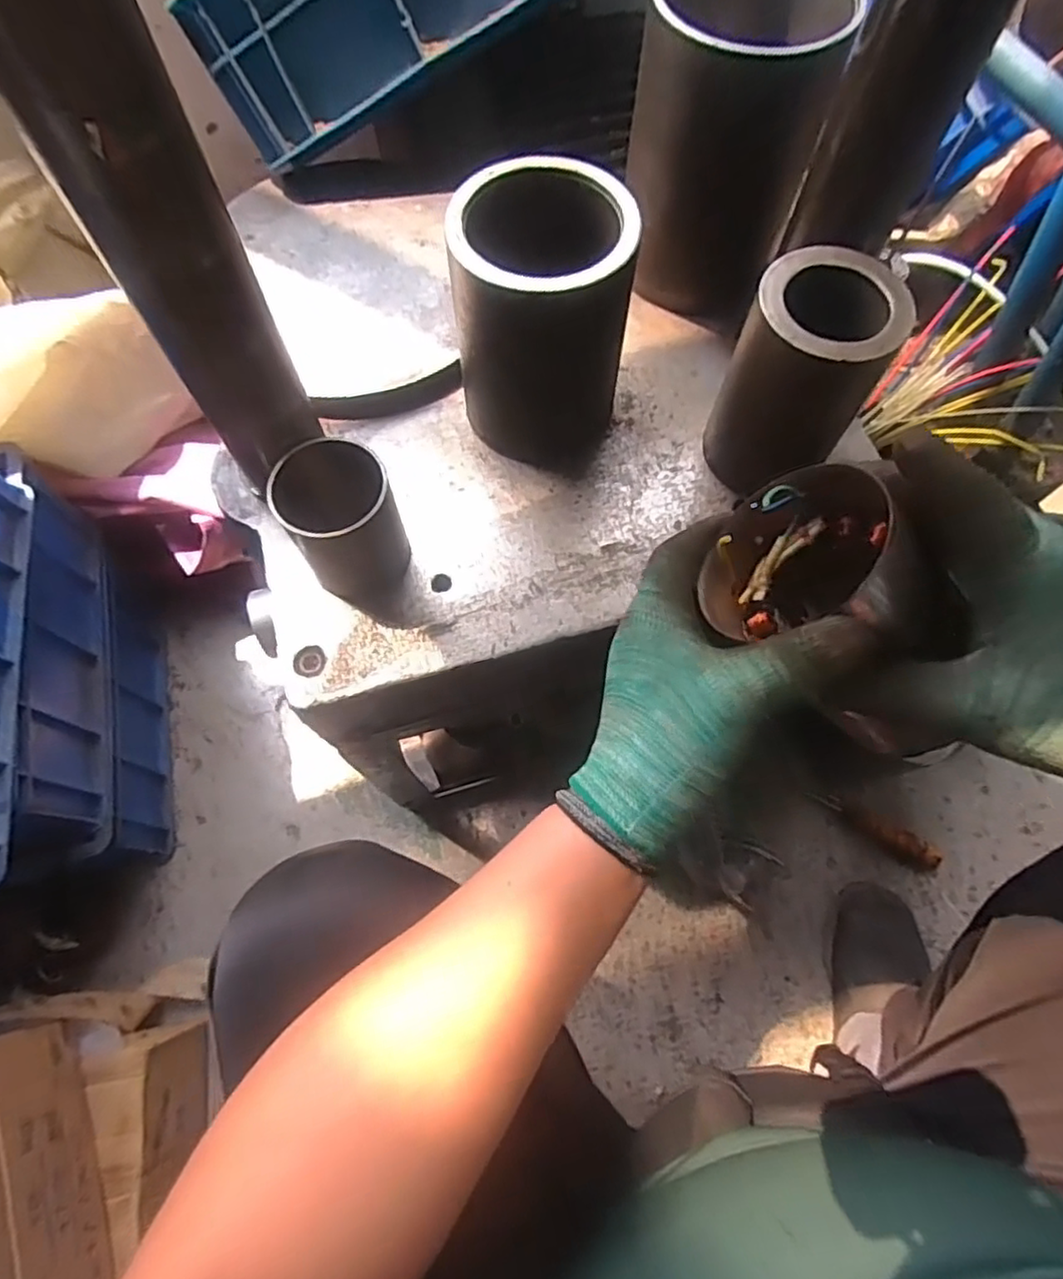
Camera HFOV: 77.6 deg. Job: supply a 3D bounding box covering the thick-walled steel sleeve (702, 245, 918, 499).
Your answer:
[{"bbox_3d":[0.174,-0.169,0.440,0.084,0.137,0.087,0,68,0],"label":"thick-walled steel sleeve"}]

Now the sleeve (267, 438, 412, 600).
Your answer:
[{"bbox_3d":[-0.119,-0.073,0.426,0.064,0.093,0.065,0,68,0],"label":"sleeve"}]

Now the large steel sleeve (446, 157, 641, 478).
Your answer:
[{"bbox_3d":[0.007,-0.206,0.445,0.110,0.155,0.103,11,68,4],"label":"large steel sleeve"}]

